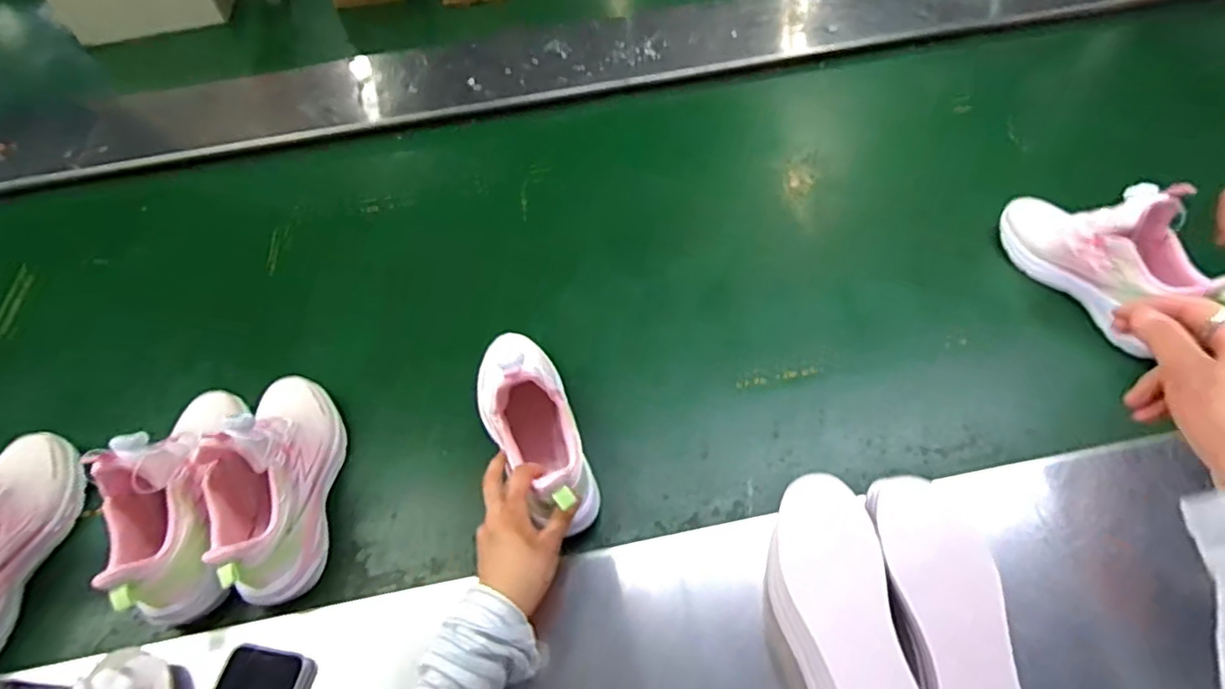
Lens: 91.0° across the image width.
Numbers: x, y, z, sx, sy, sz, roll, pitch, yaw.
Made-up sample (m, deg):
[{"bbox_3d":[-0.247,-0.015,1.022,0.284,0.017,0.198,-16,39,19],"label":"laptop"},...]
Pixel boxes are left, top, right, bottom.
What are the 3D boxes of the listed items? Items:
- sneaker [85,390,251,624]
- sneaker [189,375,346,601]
[{"bbox_3d":[-0.443,0.140,0.596,0.097,0.117,0.234,-22,55,-12],"label":"sneaker"},{"bbox_3d":[-0.347,0.122,0.608,0.090,0.140,0.248,-8,53,-2],"label":"sneaker"}]

